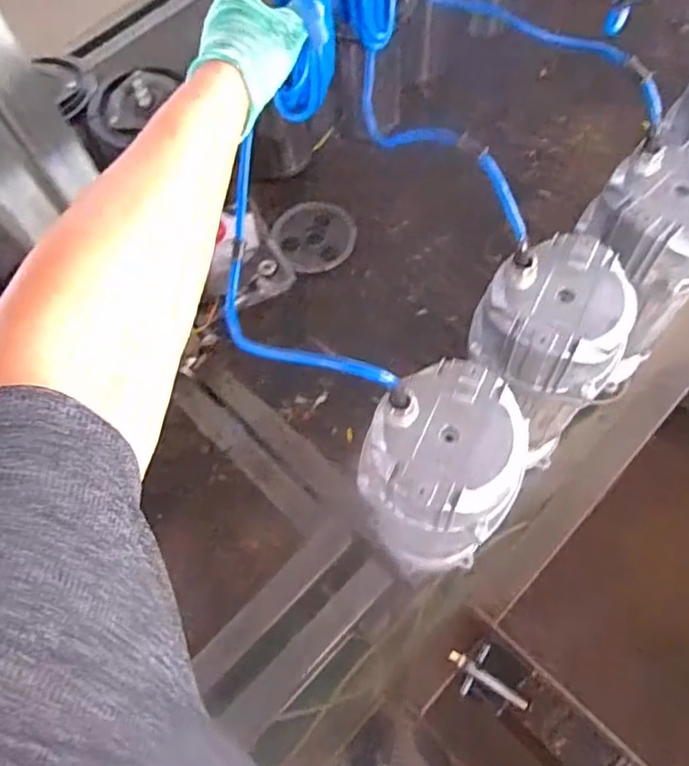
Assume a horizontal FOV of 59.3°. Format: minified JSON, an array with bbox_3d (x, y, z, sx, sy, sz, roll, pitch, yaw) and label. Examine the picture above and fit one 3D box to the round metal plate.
[{"bbox_3d":[-0.041,-0.221,0.898,0.111,0.005,0.117,0,70,0],"label":"round metal plate"}]

